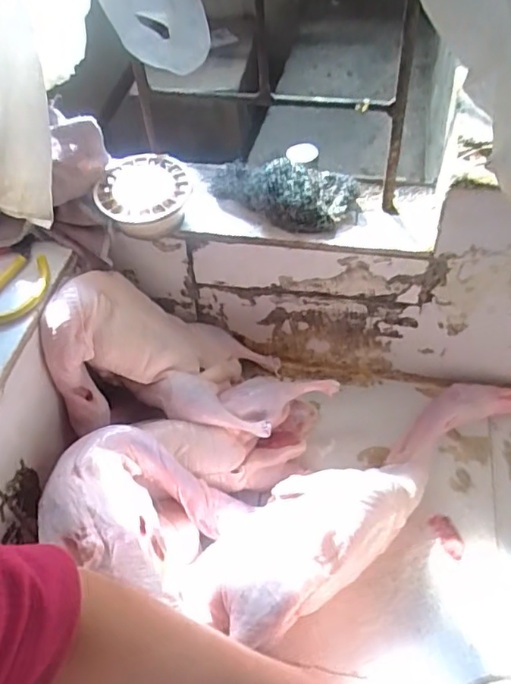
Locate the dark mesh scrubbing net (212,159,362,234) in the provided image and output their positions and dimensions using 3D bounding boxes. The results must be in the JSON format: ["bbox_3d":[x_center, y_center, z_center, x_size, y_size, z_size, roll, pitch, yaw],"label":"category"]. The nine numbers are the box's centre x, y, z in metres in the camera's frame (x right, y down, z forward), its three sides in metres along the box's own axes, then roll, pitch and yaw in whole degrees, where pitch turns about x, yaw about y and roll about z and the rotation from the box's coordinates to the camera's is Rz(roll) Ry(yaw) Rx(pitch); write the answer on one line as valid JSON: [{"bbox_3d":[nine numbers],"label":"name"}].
[{"bbox_3d":[0.026,-0.154,0.586,0.158,0.045,0.078,6,51,9],"label":"dark mesh scrubbing net"}]

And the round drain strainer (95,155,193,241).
[{"bbox_3d":[-0.112,-0.144,0.582,0.091,0.044,0.093,-2,50,2],"label":"round drain strainer"}]

